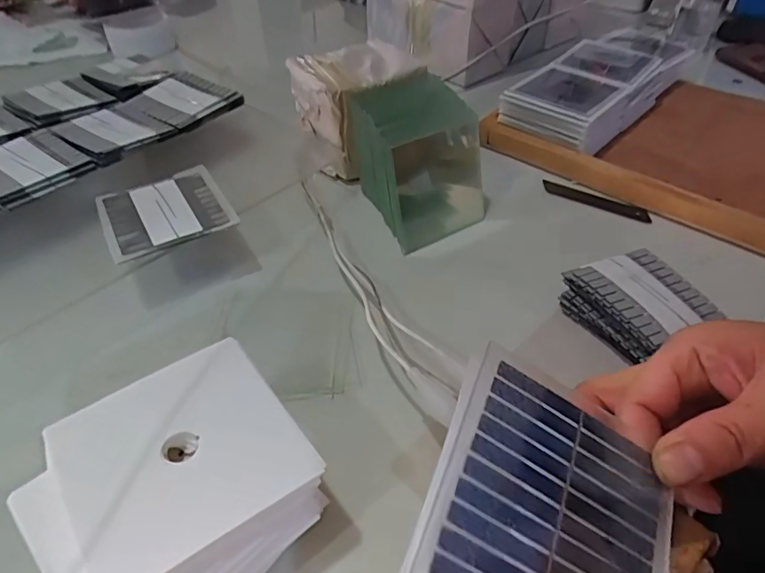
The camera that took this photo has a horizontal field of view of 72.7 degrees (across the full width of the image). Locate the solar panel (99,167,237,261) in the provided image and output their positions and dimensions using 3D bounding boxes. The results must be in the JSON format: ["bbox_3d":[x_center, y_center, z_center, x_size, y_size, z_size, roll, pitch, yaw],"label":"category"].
[{"bbox_3d":[-0.169,-0.060,0.405,0.089,0.006,0.089,-21,48,-21],"label":"solar panel"}]

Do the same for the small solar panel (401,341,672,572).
[{"bbox_3d":[0.061,0.078,0.180,0.095,0.004,0.089,32,56,-5],"label":"small solar panel"}]

